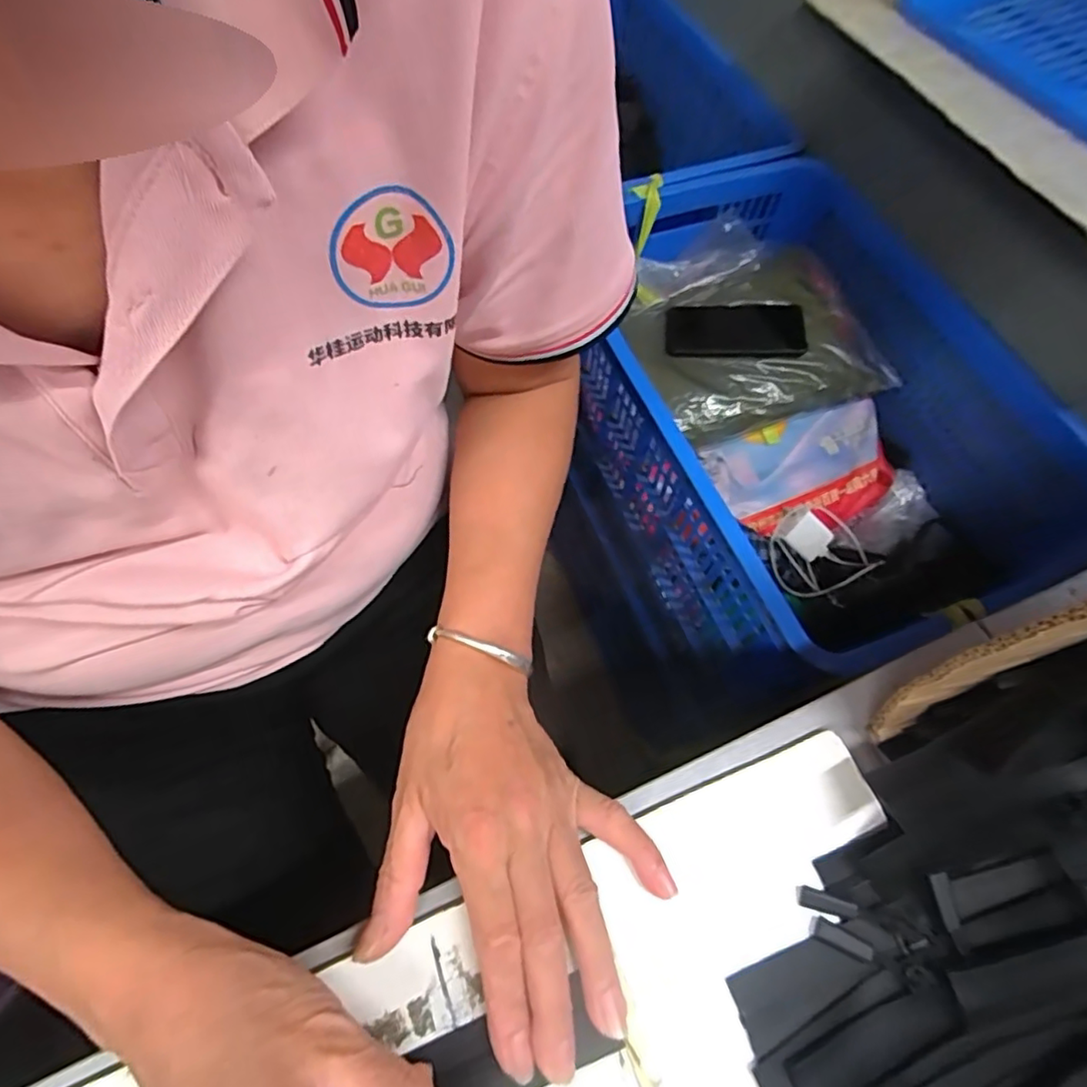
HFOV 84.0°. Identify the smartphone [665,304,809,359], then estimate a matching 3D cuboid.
[{"bbox_3d":[0.244,-0.274,0.774,0.169,0.012,0.078,2,76,8],"label":"smartphone"}]

